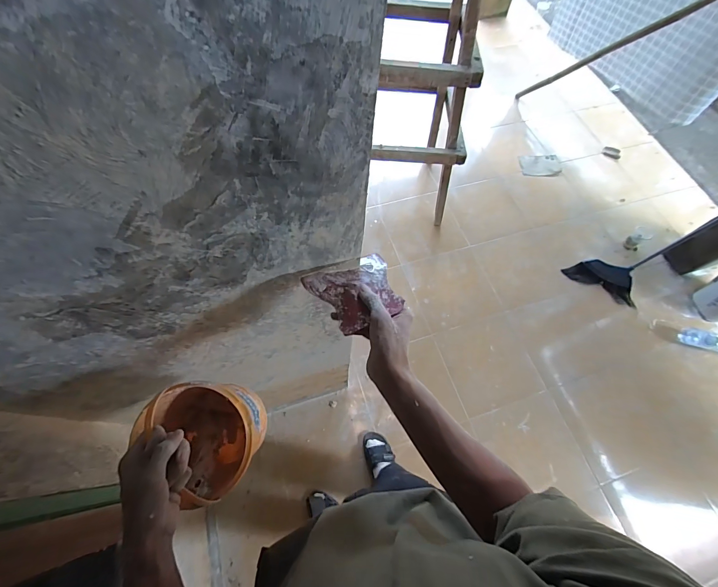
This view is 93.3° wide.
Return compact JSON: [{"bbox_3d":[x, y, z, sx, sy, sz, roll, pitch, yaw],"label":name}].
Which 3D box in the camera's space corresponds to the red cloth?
[{"bbox_3d":[-0.002,-0.001,0.455,0.115,0.029,0.102,-24,69,-13],"label":"red cloth"}]

